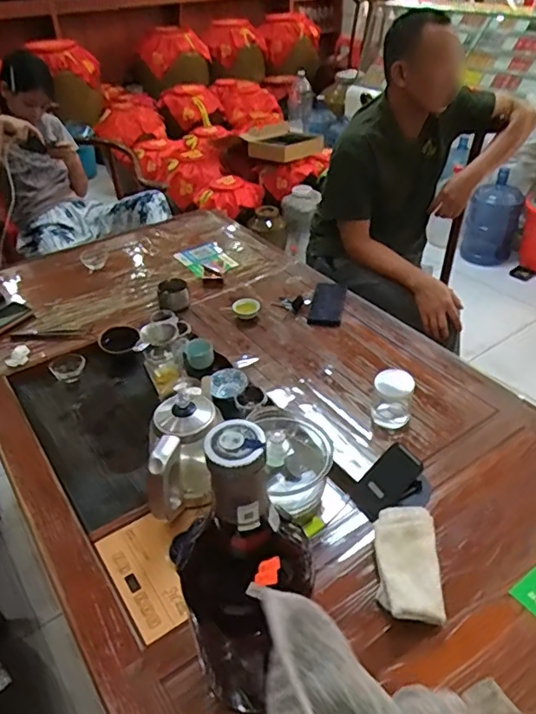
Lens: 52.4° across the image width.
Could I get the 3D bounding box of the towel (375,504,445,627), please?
[{"bbox_3d":[0.189,0.282,0.744,0.082,0.043,0.156,2,38,4],"label":"towel"}]

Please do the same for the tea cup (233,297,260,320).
[{"bbox_3d":[-0.049,-0.111,1.258,0.060,0.032,0.051,-4,38,-3],"label":"tea cup"}]

